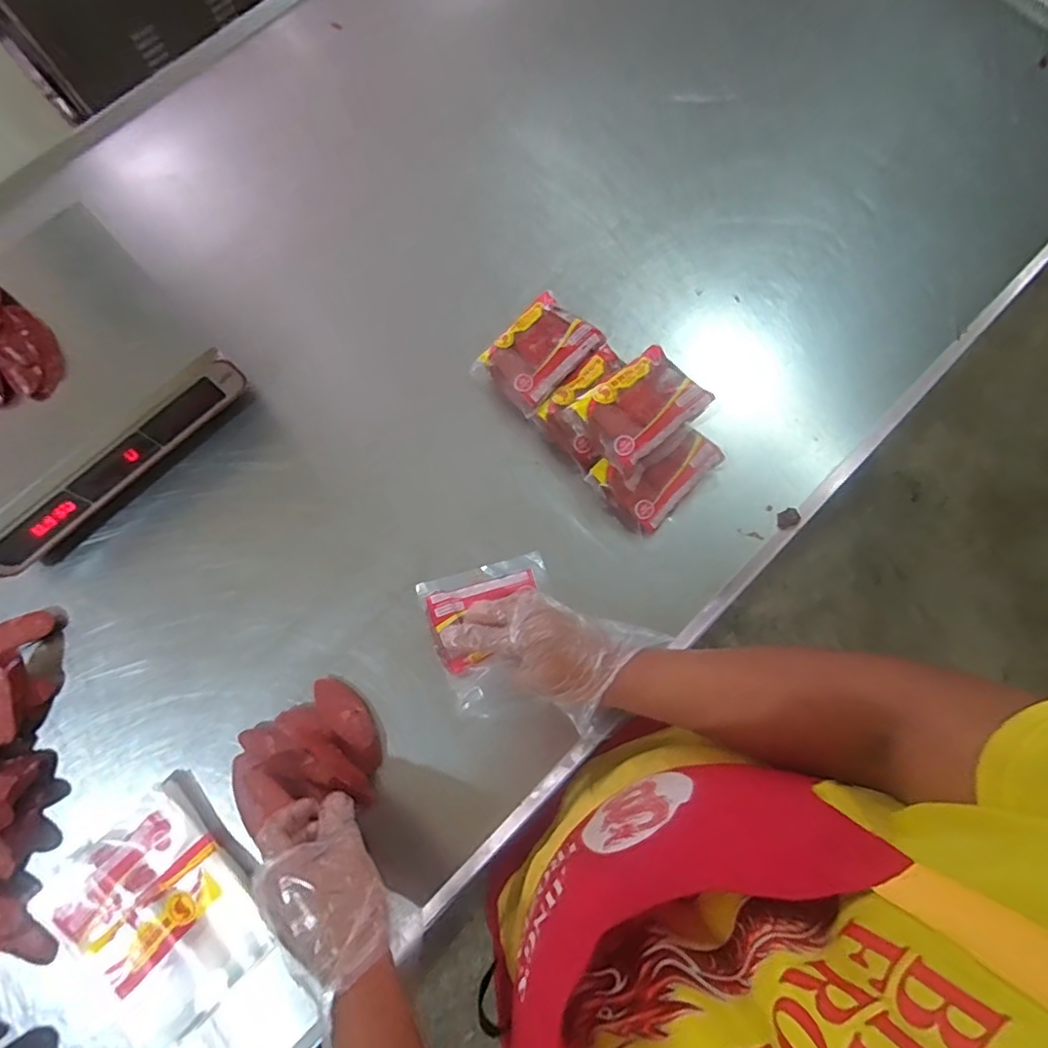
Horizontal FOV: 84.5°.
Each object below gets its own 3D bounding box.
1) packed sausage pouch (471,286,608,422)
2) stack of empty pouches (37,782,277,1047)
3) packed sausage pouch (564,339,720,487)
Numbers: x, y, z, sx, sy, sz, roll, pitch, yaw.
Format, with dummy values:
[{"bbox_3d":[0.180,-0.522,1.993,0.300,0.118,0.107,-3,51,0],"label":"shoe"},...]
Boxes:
[{"bbox_3d":[0.017,-0.212,0.716,0.104,0.043,0.138,43,81,10],"label":"packed sausage pouch"},{"bbox_3d":[-0.374,0.399,0.585,0.162,0.032,0.211,-37,79,-8],"label":"stack of empty pouches"},{"bbox_3d":[0.133,-0.129,0.655,0.127,0.033,0.108,-38,79,-8],"label":"packed sausage pouch"}]

